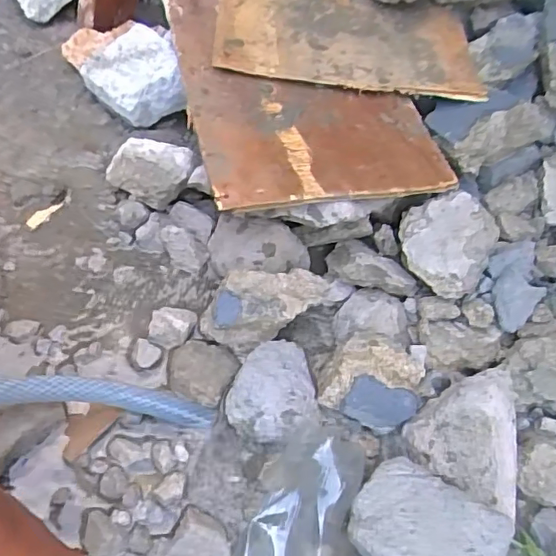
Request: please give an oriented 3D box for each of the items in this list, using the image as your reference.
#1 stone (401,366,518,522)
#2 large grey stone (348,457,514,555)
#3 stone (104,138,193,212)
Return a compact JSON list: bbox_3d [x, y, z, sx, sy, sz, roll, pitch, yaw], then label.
[{"bbox_3d":[0.148,0.130,0.453,0.081,0.047,0.112,9,54,0],"label":"stone"},{"bbox_3d":[0.105,0.187,0.394,0.110,0.060,0.081,35,59,18],"label":"large grey stone"},{"bbox_3d":[-0.132,-0.110,0.577,0.089,0.046,0.066,31,57,15],"label":"stone"}]

